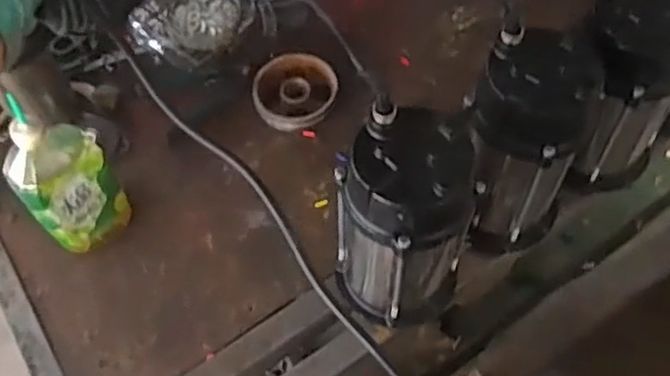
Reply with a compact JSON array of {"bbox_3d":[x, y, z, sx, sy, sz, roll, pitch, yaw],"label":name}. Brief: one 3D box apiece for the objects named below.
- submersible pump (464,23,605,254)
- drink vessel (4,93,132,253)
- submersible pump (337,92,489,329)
[{"bbox_3d":[0.205,-0.038,0.724,0.130,0.253,0.148,27,66,15],"label":"submersible pump"},{"bbox_3d":[-0.309,-0.003,0.761,0.101,0.213,0.059,-37,66,-17],"label":"drink vessel"},{"bbox_3d":[0.072,0.041,0.683,0.126,0.268,0.125,40,70,21],"label":"submersible pump"}]

